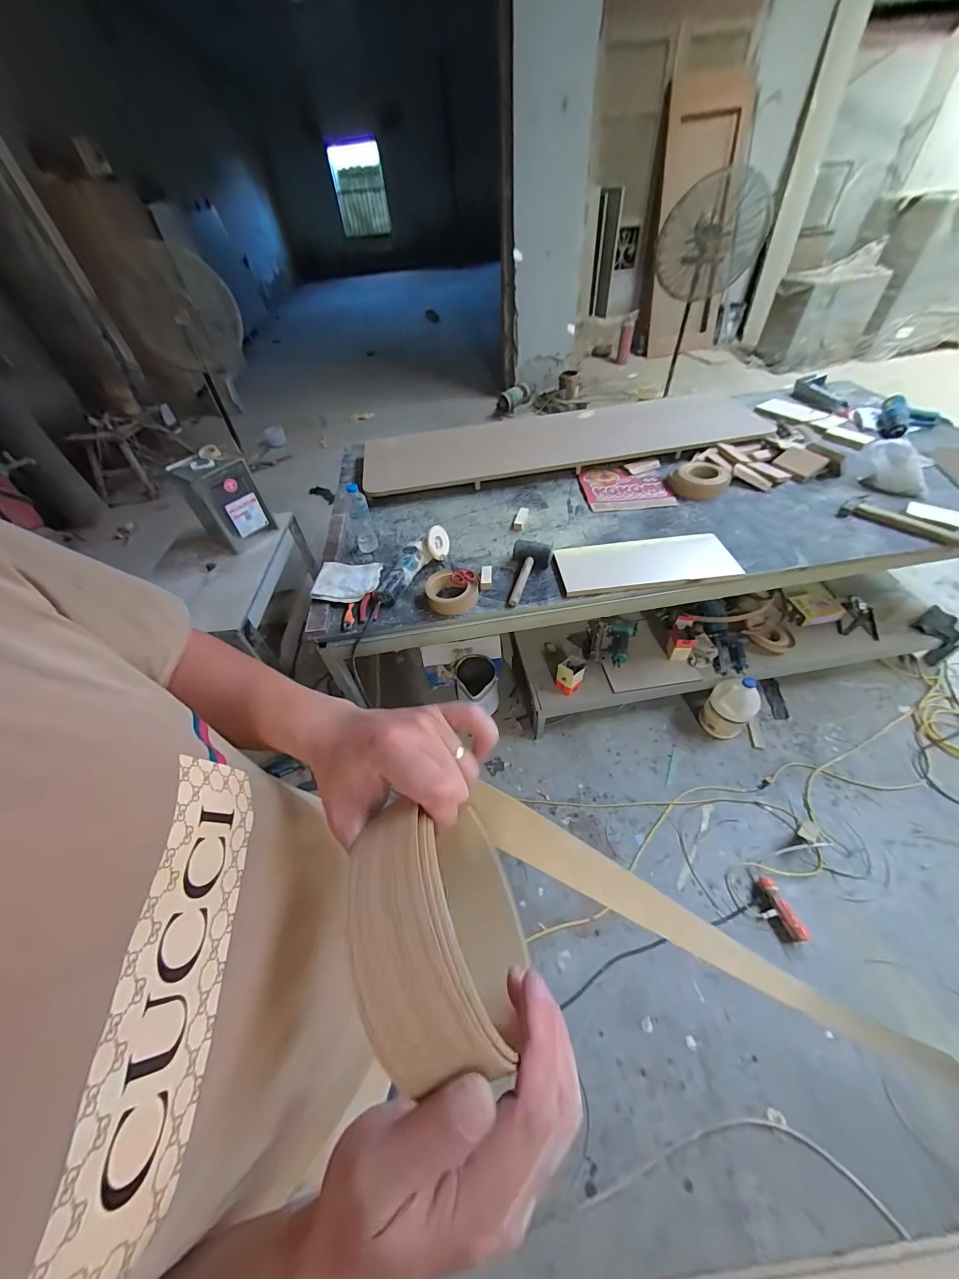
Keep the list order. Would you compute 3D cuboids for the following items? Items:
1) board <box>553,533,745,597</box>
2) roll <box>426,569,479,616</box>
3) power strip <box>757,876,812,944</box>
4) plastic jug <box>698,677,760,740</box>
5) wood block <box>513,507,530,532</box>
[{"bbox_3d":[0.475,-0.224,1.175,0.484,0.025,0.199,-6,52,1],"label":"board"},{"bbox_3d":[-0.082,-0.127,1.123,0.153,0.052,0.128,24,56,24],"label":"roll"},{"bbox_3d":[0.901,0.817,1.215,0.079,0.056,0.170,-18,49,-9],"label":"power strip"},{"bbox_3d":[0.943,0.264,1.528,0.143,0.269,0.158,-37,55,-24],"label":"plastic jug"},{"bbox_3d":[0.141,-0.408,1.362,0.035,0.034,0.104,10,54,13],"label":"wood block"}]

